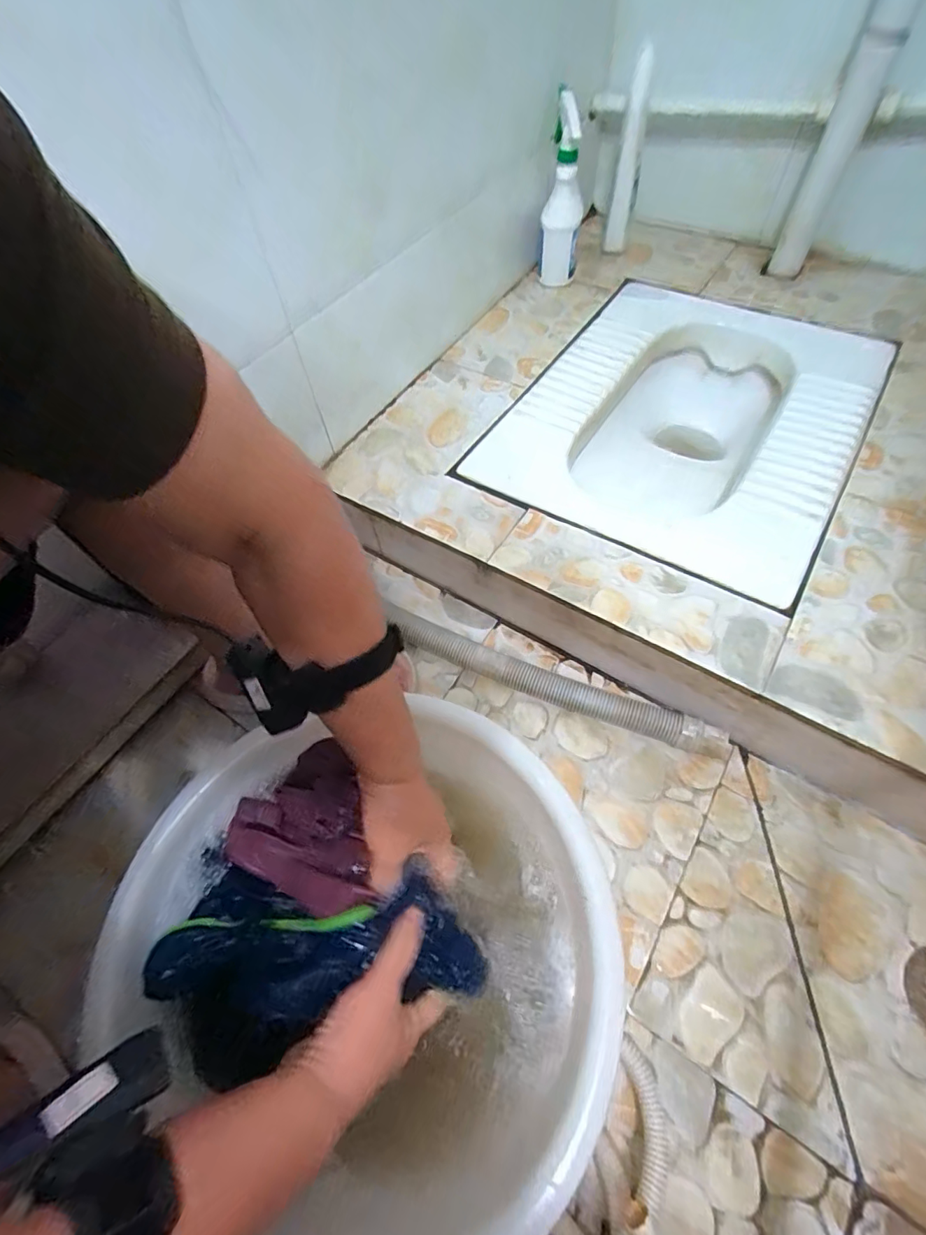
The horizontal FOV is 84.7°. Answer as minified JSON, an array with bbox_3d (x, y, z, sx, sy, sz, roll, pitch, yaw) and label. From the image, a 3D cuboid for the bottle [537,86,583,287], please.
[{"bbox_3d":[0.153,-0.653,0.794,0.065,0.215,0.095,2,58,6],"label":"bottle"}]

